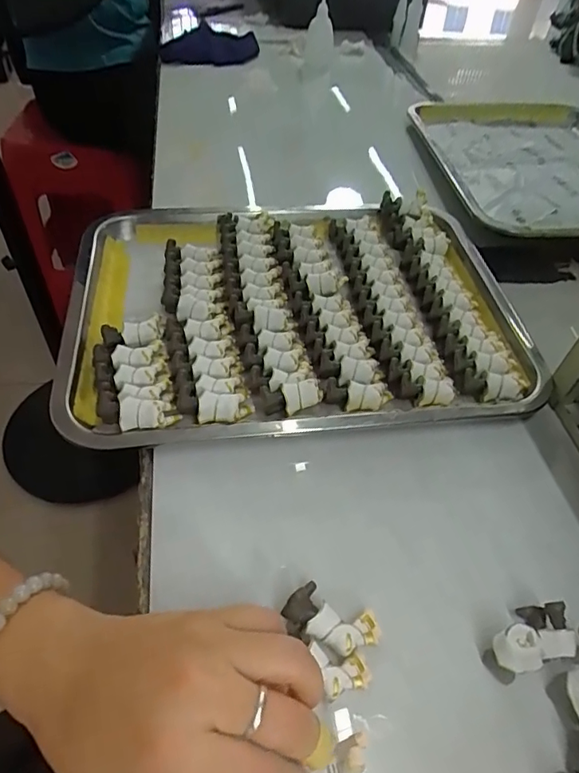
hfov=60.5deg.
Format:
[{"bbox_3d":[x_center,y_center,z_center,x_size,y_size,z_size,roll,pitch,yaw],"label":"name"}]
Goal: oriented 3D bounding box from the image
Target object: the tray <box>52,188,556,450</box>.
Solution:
[{"bbox_3d":[0.009,-0.070,0.404,0.350,0.028,0.254,-5,50,-8],"label":"tray"}]

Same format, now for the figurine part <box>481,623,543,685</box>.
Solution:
[{"bbox_3d":[0.112,0.135,0.250,0.020,0.027,0.020,-19,54,-19],"label":"figurine part"}]

